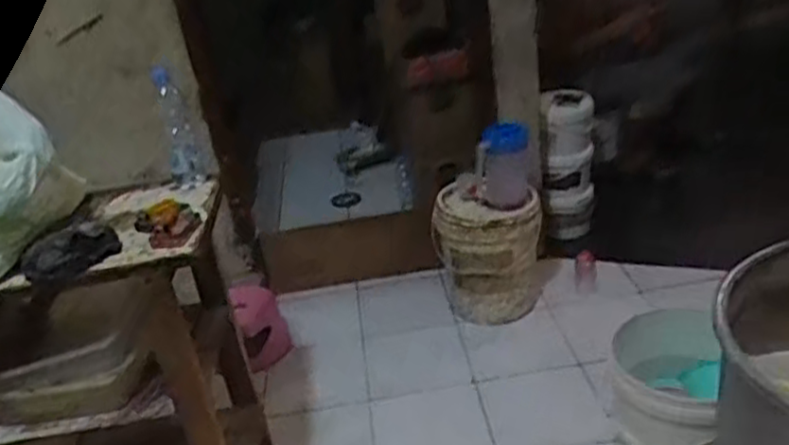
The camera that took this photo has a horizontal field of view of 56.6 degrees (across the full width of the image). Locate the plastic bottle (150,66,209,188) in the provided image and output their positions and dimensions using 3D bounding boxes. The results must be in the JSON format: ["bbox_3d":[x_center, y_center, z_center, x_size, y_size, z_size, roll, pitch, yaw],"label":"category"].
[{"bbox_3d":[-0.437,-0.179,1.487,0.068,0.249,0.075,-18,28,-19],"label":"plastic bottle"}]

